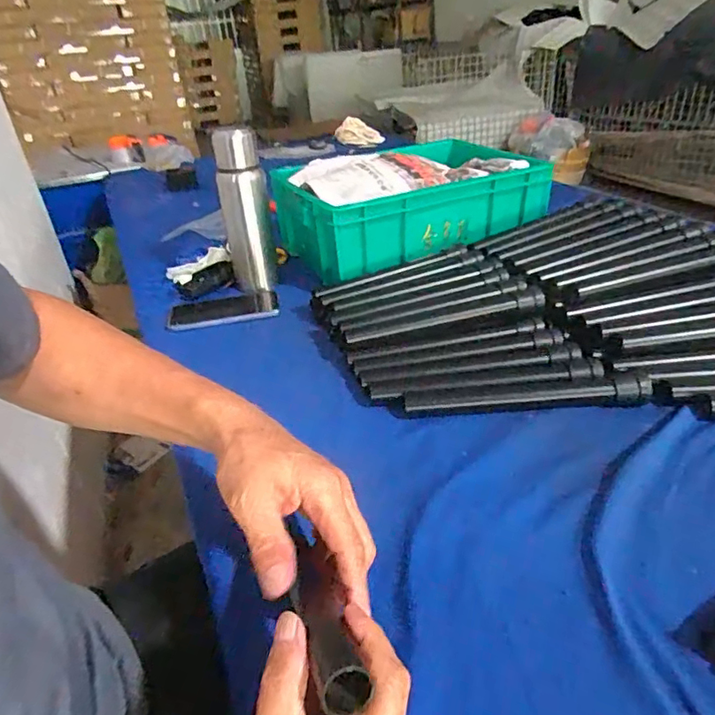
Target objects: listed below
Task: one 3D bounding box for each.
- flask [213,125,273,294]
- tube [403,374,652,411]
[{"bbox_3d":[-0.170,-0.216,0.802,0.066,0.244,0.058,-12,32,-10],"label":"flask"},{"bbox_3d":[0.173,0.039,0.551,0.246,0.022,0.027,-4,31,3],"label":"tube"}]

